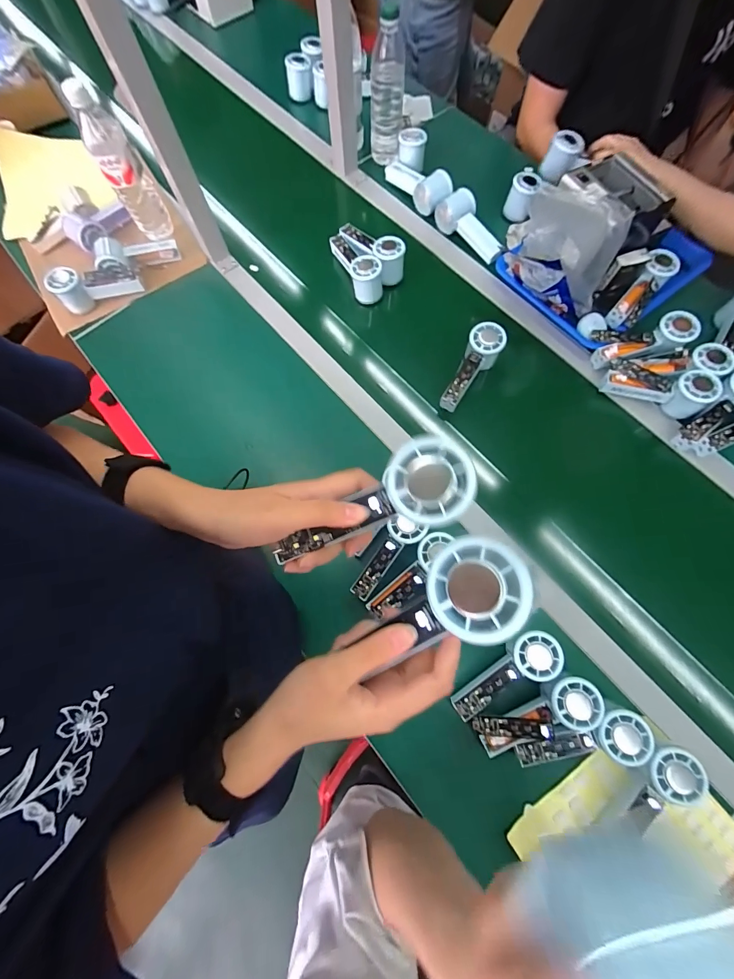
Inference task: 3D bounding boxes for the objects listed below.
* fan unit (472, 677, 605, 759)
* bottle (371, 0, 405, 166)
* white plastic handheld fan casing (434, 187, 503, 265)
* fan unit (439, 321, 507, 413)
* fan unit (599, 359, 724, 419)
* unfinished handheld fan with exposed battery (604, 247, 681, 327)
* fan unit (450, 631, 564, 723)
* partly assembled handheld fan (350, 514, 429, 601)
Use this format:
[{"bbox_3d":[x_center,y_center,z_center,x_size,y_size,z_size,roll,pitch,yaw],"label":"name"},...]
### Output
[{"bbox_3d":[0.210,0.278,0.456,0.154,0.042,0.059,-26,74,7],"label":"fan unit"},{"bbox_3d":[0.038,-0.746,0.695,0.064,0.203,0.064,-2,73,2],"label":"bottle"},{"bbox_3d":[0.201,-0.506,0.711,0.149,0.054,0.056,45,79,-4],"label":"white plastic handheld fan casing"},{"bbox_3d":[0.173,-0.196,0.608,0.054,0.056,0.157,28,76,10],"label":"fan unit"},{"bbox_3d":[0.465,-0.168,0.586,0.151,0.059,0.061,23,75,8],"label":"fan unit"},{"bbox_3d":[0.471,-0.342,0.622,0.047,0.035,0.145,39,78,12],"label":"unfinished handheld fan with exposed battery"},{"bbox_3d":[0.176,0.236,0.471,0.150,0.031,0.056,-37,75,6],"label":"fan unit"},{"bbox_3d":[0.026,0.094,0.511,0.047,0.017,0.134,38,92,12],"label":"partly assembled handheld fan"}]

